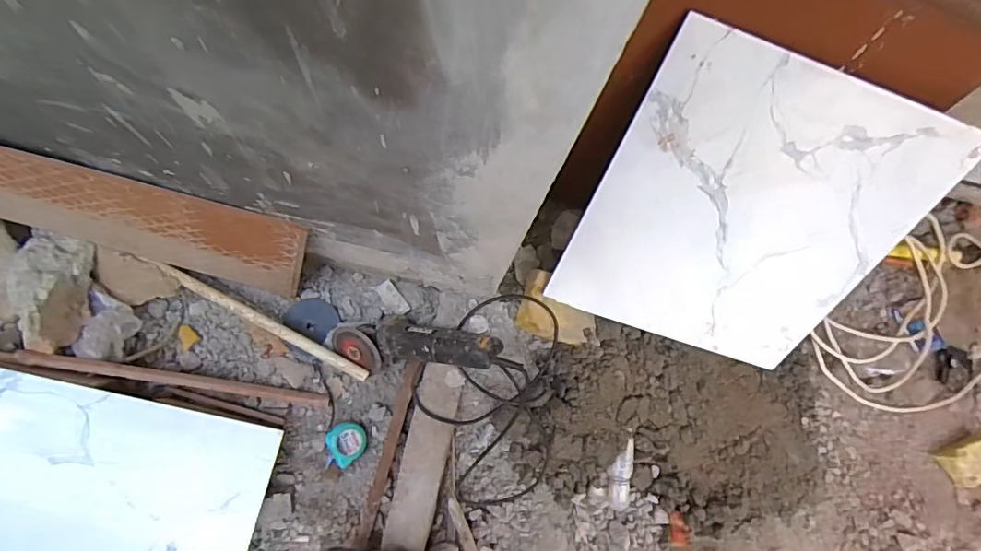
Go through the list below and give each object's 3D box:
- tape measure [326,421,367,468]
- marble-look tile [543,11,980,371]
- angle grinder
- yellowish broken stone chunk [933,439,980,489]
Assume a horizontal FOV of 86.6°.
[{"bbox_3d":[-0.256,0.297,0.929,0.062,0.048,0.066,1,78,-5],"label":"tape measure"},{"bbox_3d":[0.403,-0.078,0.836,0.480,0.490,0.014,18,38,-7],"label":"marble-look tile"},{"bbox_3d":[-0.128,0.115,0.865,0.296,0.069,0.088,0,80,20],"label":"angle grinder"},{"bbox_3d":[0.926,0.364,1.003,0.095,0.034,0.073,-24,81,-10],"label":"yellowish broken stone chunk"}]

